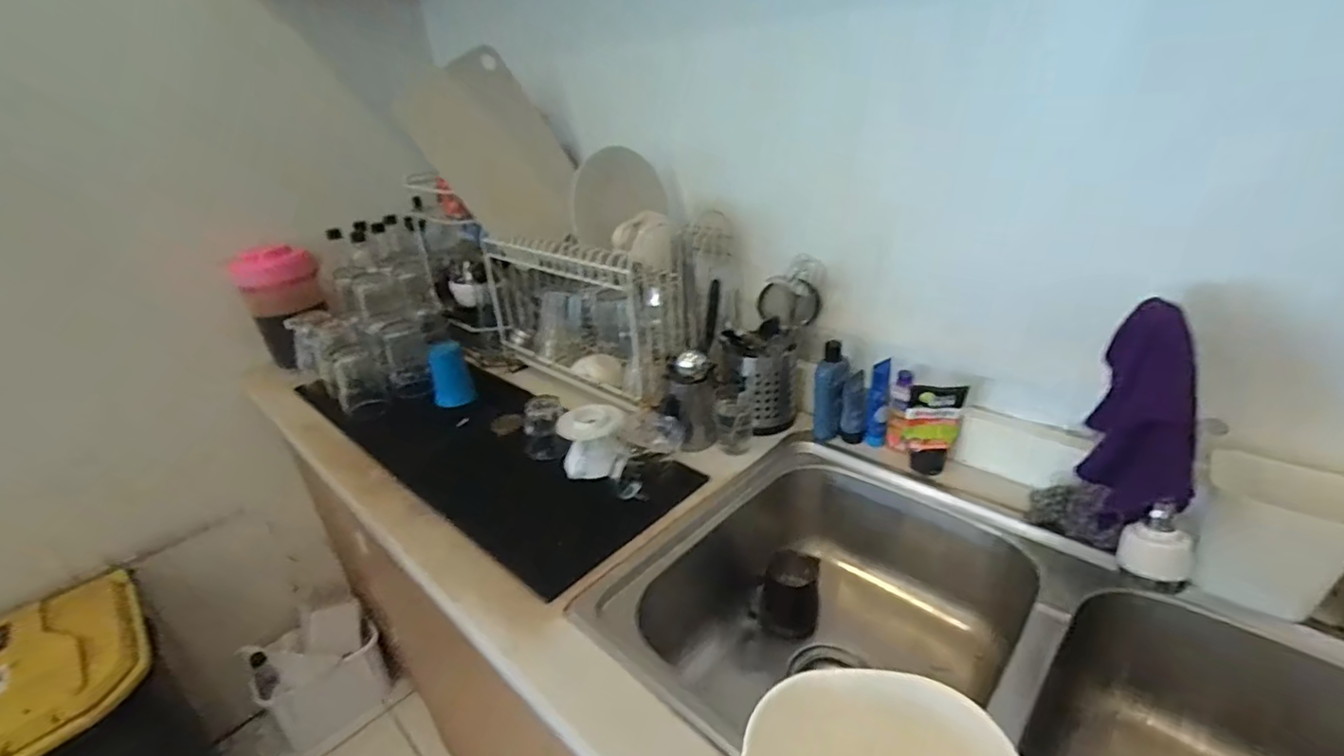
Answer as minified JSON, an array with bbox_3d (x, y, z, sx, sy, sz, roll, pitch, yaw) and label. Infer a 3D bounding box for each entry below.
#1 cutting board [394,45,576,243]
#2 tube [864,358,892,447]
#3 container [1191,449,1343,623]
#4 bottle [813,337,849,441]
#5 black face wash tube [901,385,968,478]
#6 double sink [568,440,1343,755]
[{"bbox_3d":[-0.315,-0.409,1.096,0.018,0.339,0.234,11,50,47],"label":"cutting board"},{"bbox_3d":[0.306,0.039,0.870,0.029,0.136,0.020,3,28,16],"label":"tube"},{"bbox_3d":[0.604,0.155,0.590,0.108,0.107,0.118,19,35,38],"label":"container"},{"bbox_3d":[0.246,0.021,0.909,0.046,0.150,0.039,2,28,13],"label":"bottle"},{"bbox_3d":[0.361,0.074,0.812,0.070,0.135,0.033,7,30,23],"label":"black face wash tube"},{"bbox_3d":[0.342,0.370,0.623,0.786,0.248,0.437,16,34,35],"label":"double sink"}]

